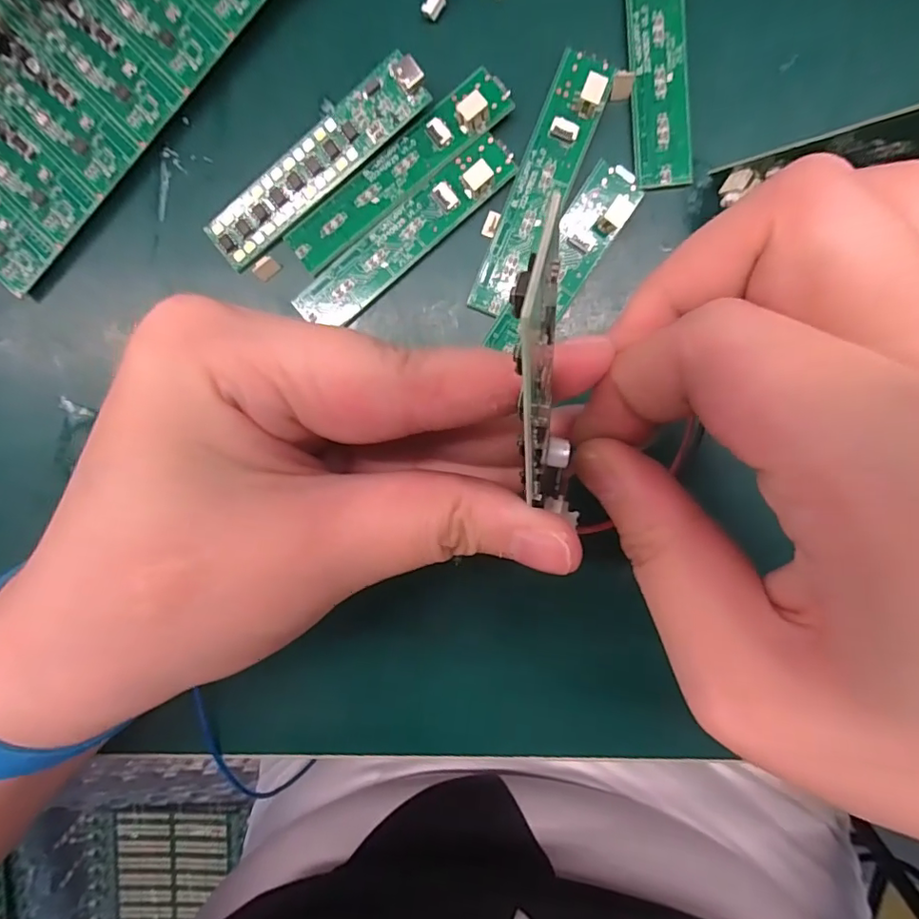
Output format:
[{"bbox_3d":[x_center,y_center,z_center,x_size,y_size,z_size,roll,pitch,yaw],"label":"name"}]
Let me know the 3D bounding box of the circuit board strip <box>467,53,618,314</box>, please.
[{"bbox_3d":[0.026,-0.086,0.166,0.017,0.008,0.083,22,94,2],"label":"circuit board strip"}]

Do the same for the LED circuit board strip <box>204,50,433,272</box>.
[{"bbox_3d":[-0.046,-0.094,0.170,0.083,0.004,0.017,-37,101,10],"label":"LED circuit board strip"}]

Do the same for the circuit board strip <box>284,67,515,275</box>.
[{"bbox_3d":[-0.020,-0.091,0.167,0.083,0.009,0.017,-39,90,4],"label":"circuit board strip"}]

